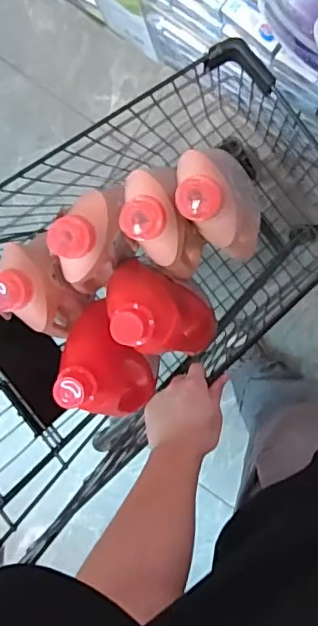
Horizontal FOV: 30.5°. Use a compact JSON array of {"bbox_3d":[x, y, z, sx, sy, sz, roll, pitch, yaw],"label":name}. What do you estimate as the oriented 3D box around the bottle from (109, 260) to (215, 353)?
[{"bbox_3d":[-0.002,-0.001,0.868,0.176,0.245,0.094,32,99,4],"label":"bottle"}]

